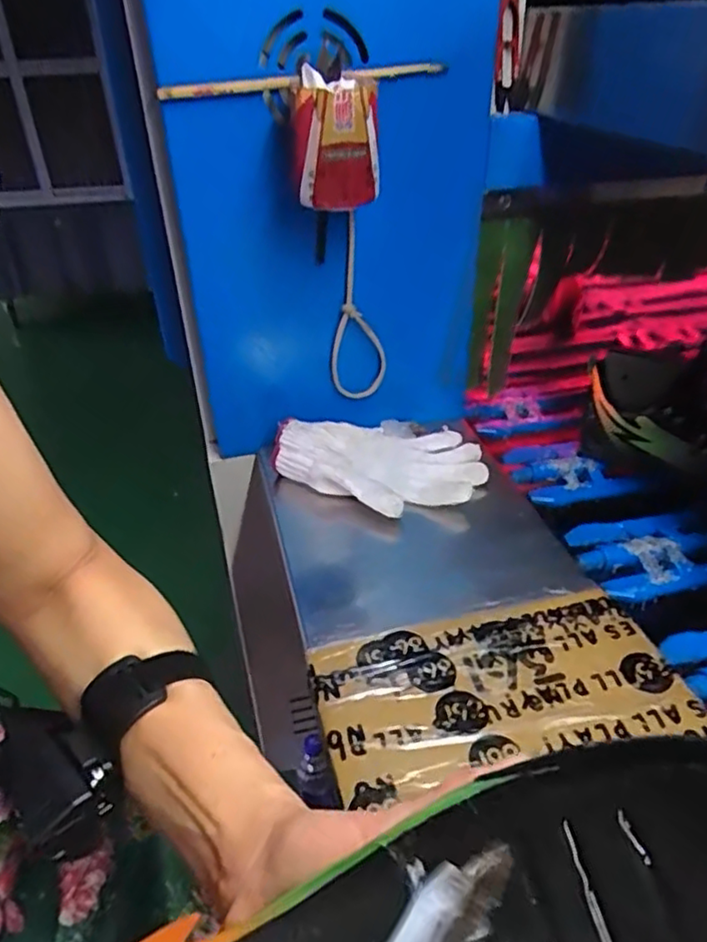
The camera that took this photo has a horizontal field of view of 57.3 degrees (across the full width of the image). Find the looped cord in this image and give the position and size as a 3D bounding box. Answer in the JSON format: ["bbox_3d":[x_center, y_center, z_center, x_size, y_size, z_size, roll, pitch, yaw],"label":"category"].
[{"bbox_3d":[0.009,-0.154,0.636,0.056,0.190,0.016,15,42,10],"label":"looped cord"}]

